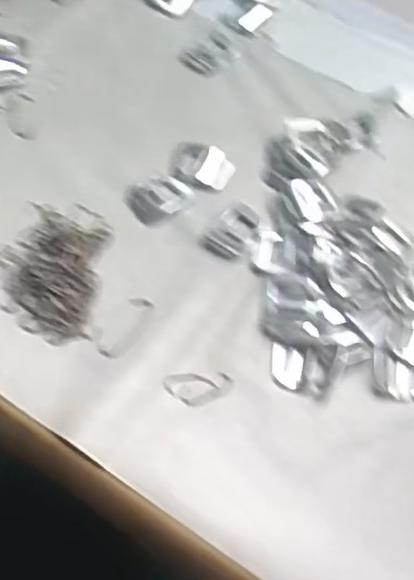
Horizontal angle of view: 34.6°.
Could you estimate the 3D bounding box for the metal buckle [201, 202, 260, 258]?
[{"bbox_3d":[0.019,-0.046,0.491,0.030,0.004,0.048,27,65,13],"label":"metal buckle"}]

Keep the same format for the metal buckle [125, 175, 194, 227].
[{"bbox_3d":[-0.037,-0.072,0.504,0.046,0.004,0.039,-31,67,-16],"label":"metal buckle"}]

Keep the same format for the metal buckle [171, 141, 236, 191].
[{"bbox_3d":[-0.003,-0.098,0.520,0.048,0.004,0.039,12,62,5],"label":"metal buckle"}]

